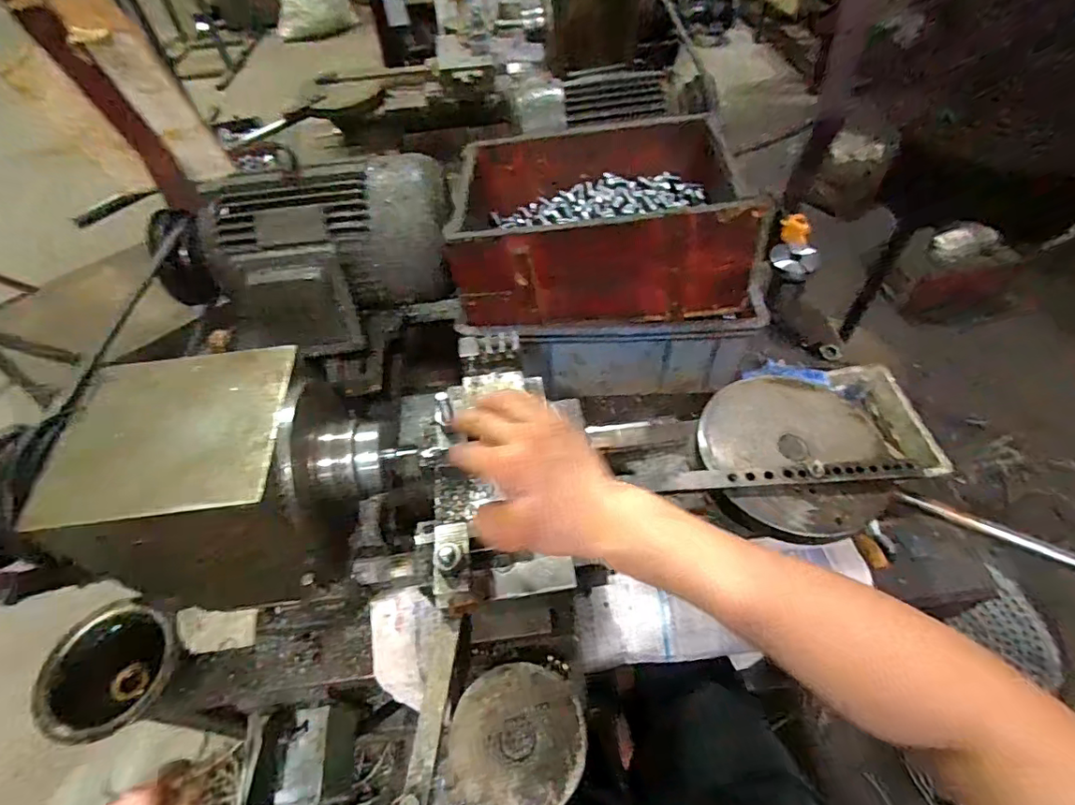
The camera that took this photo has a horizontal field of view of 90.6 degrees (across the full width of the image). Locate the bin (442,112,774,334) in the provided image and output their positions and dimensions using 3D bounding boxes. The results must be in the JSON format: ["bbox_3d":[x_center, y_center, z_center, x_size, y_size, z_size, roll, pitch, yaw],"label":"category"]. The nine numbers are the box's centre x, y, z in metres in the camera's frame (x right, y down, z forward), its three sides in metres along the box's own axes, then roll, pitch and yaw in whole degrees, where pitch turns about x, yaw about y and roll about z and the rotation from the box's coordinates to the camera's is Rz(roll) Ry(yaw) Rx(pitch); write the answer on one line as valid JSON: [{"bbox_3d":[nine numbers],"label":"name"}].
[{"bbox_3d":[0.085,-0.244,0.710,0.374,0.152,0.269,-2,52,3],"label":"bin"}]

